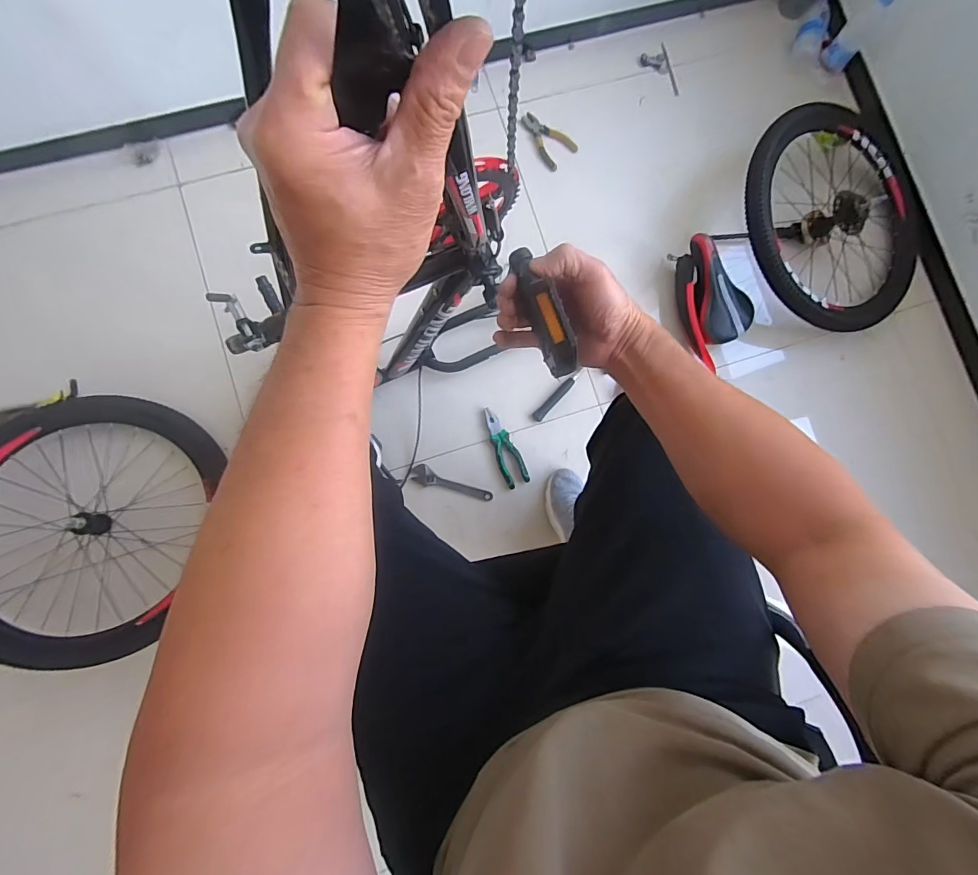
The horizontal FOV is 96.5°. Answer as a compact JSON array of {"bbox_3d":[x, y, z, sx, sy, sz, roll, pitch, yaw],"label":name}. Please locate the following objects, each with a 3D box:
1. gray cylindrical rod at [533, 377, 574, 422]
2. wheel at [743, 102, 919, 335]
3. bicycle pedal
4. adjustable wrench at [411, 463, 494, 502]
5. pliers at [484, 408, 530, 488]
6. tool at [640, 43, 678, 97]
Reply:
[{"bbox_3d":[0.154,-0.090,1.032,0.024,0.024,0.129,43,84,1],"label":"gray cylindrical rod"},{"bbox_3d":[0.821,-0.529,1.021,0.482,0.148,0.539,-11,86,-5],"label":"wheel"},{"bbox_3d":[0.045,-0.110,0.382,0.023,0.063,0.116,-21,86,-5],"label":"bicycle pedal"},{"bbox_3d":[-0.084,0.111,1.006,0.188,0.010,0.044,20,84,-2],"label":"adjustable wrench"},{"bbox_3d":[0.037,0.021,1.015,0.057,0.023,0.190,-20,86,-5],"label":"pliers"},{"bbox_3d":[0.440,-0.938,1.128,0.069,0.018,0.141,-15,86,-5],"label":"tool"}]

